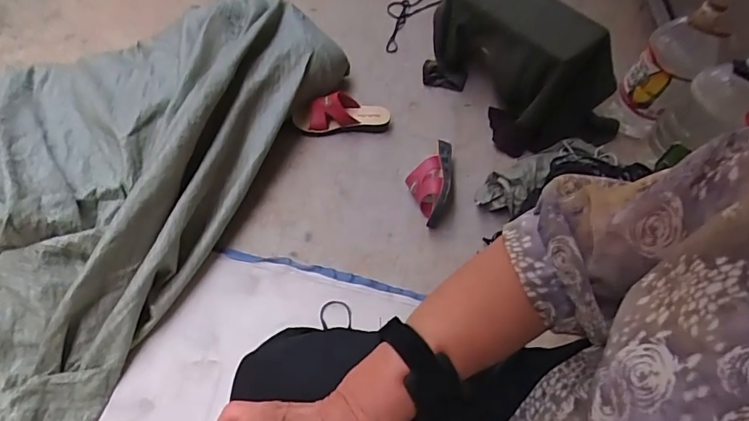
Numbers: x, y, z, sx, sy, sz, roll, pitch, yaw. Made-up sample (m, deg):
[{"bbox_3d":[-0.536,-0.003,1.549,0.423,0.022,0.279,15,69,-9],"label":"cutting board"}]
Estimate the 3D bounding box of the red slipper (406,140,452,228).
[{"bbox_3d":[0.123,-0.072,1.064,0.096,0.075,0.217,7,54,0],"label":"red slipper"}]

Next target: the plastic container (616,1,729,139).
[{"bbox_3d":[0.699,-0.329,1.167,0.105,0.322,0.145,-37,65,-27],"label":"plastic container"}]

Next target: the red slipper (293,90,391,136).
[{"bbox_3d":[-0.080,-0.240,1.178,0.237,0.087,0.093,-5,55,-8],"label":"red slipper"}]

